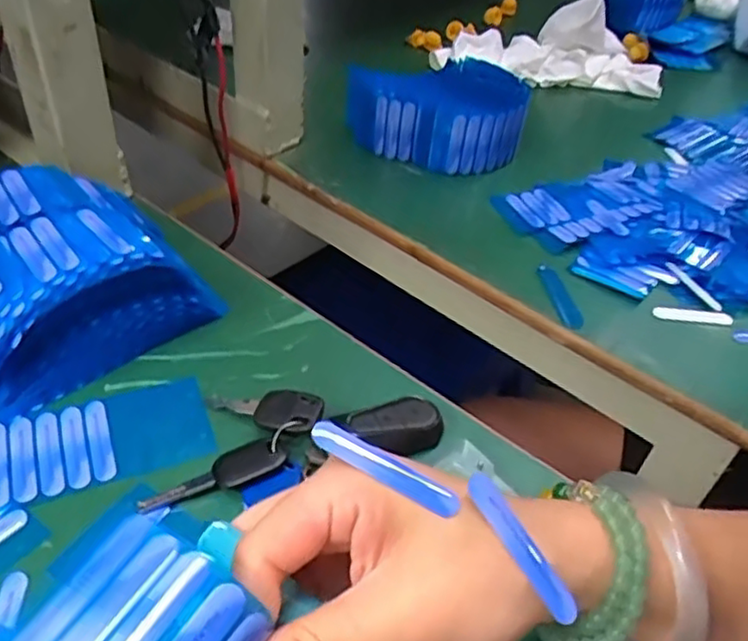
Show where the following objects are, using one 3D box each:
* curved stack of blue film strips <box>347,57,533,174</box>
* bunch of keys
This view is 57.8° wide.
[{"bbox_3d":[0.055,-0.182,0.576,0.143,0.057,0.106,15,44,10],"label":"curved stack of blue film strips"},{"bbox_3d":[-0.035,0.064,0.339,0.135,0.019,0.067,5,43,-1],"label":"bunch of keys"}]

